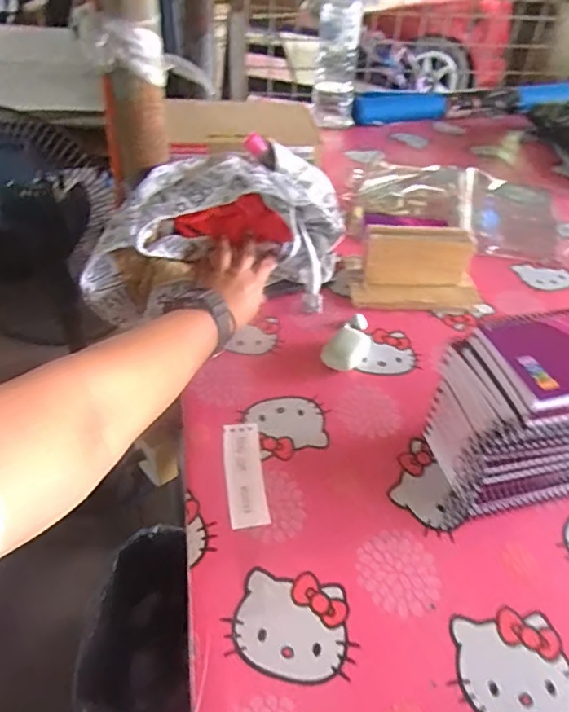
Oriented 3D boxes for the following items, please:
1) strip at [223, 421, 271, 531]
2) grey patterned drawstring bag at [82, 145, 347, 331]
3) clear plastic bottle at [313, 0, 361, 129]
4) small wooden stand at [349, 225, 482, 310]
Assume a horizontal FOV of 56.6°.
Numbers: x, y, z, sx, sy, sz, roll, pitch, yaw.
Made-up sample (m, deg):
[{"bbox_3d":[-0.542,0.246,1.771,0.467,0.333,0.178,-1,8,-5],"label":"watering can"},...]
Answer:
[{"bbox_3d":[-0.036,0.103,0.468,0.034,0.004,0.106,0,44,-11],"label":"strip"},{"bbox_3d":[-0.074,-0.150,0.645,0.279,0.127,0.235,3,42,0],"label":"grey patterned drawstring bag"},{"bbox_3d":[0.104,-0.593,1.046,0.080,0.259,0.070,4,42,0],"label":"clear plastic bottle"},{"bbox_3d":[0.165,-0.104,0.641,0.152,0.084,0.059,-3,42,-7],"label":"small wooden stand"}]

